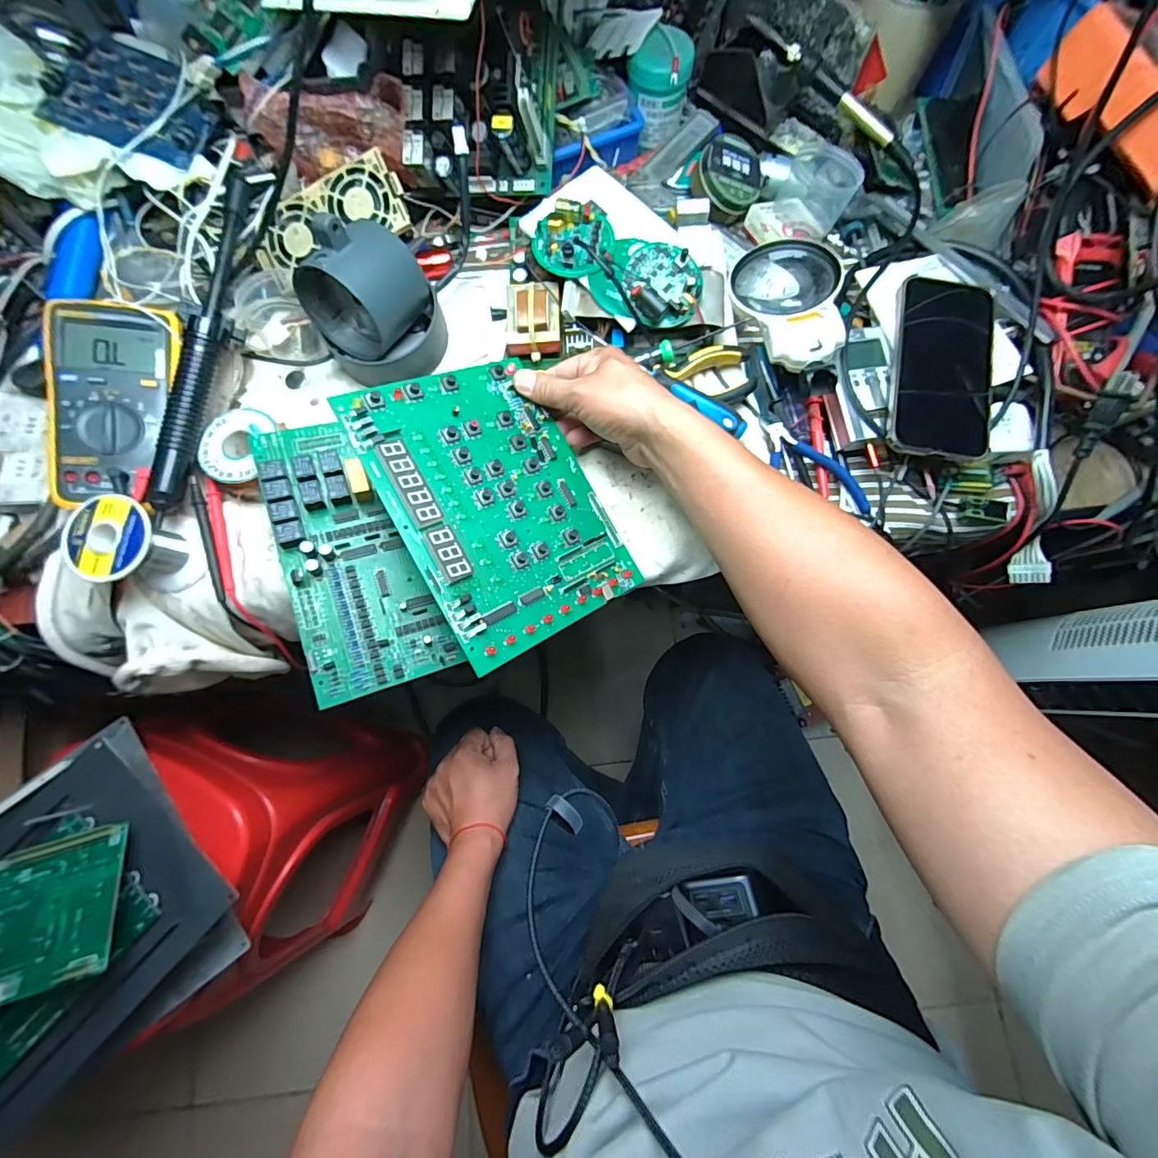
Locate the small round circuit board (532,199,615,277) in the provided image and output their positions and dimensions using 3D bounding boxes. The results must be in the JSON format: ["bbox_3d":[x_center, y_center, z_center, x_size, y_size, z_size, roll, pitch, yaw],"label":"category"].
[{"bbox_3d":[-0.005,-0.302,0.436,0.070,0.030,0.068,0,78,0],"label":"small round circuit board"}]

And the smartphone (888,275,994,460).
[{"bbox_3d":[0.309,-0.179,0.416,0.082,0.014,0.157,9,81,2],"label":"smartphone"}]

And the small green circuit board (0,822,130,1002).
[{"bbox_3d":[-0.525,0.313,0.443,0.211,0.013,0.119,-14,64,-9],"label":"small green circuit board"}]

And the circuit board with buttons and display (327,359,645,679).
[{"bbox_3d":[-0.057,-0.060,0.372,0.156,0.009,0.212,-28,89,-30],"label":"circuit board with buttons and display"}]

